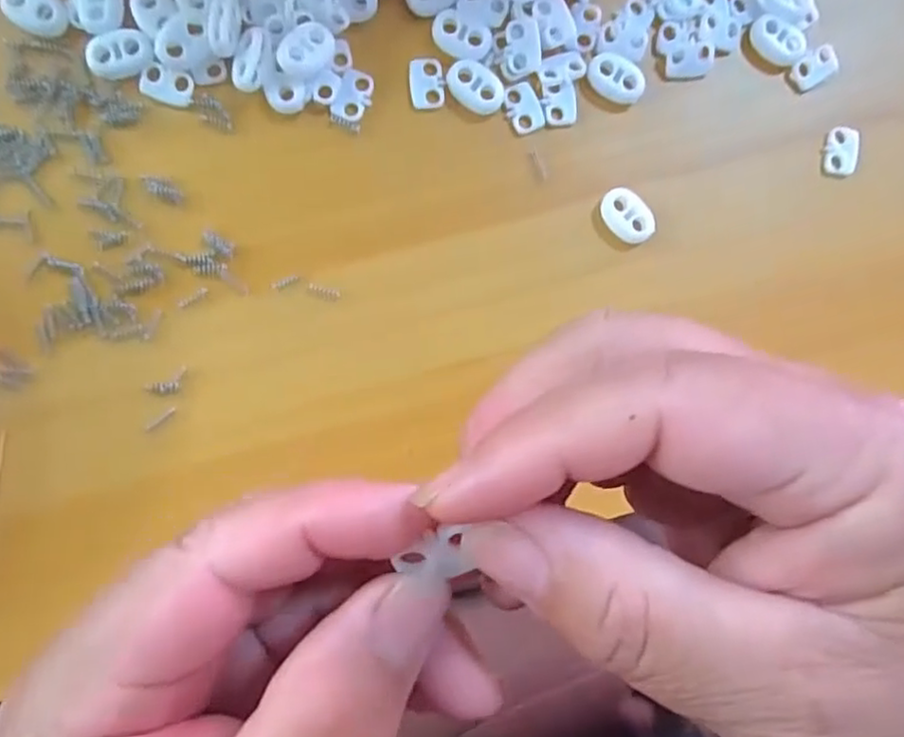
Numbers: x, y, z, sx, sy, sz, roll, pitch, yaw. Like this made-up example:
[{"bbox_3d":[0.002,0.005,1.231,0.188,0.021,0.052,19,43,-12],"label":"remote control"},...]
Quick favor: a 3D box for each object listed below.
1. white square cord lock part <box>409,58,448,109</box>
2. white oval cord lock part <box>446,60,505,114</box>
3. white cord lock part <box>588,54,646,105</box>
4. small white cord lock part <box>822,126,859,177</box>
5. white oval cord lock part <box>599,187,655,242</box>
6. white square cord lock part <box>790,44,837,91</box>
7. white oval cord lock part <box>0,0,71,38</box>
[{"bbox_3d":[-0.009,-0.106,0.246,0.013,0.004,0.019,-4,90,-5],"label":"white square cord lock part"},{"bbox_3d":[0.009,-0.104,0.247,0.022,0.005,0.015,28,87,-4],"label":"white oval cord lock part"},{"bbox_3d":[0.062,-0.108,0.252,0.023,0.004,0.015,26,87,-4],"label":"white cord lock part"},{"bbox_3d":[0.152,-0.085,0.263,0.012,0.005,0.018,1,89,-5],"label":"small white cord lock part"},{"bbox_3d":[0.066,-0.057,0.252,0.015,0.006,0.022,-40,93,-4],"label":"white oval cord lock part"},{"bbox_3d":[0.142,-0.117,0.261,0.019,0.004,0.011,-34,92,-5],"label":"white square cord lock part"},{"bbox_3d":[-0.144,-0.124,0.232,0.021,0.005,0.016,25,87,-4],"label":"white oval cord lock part"}]

